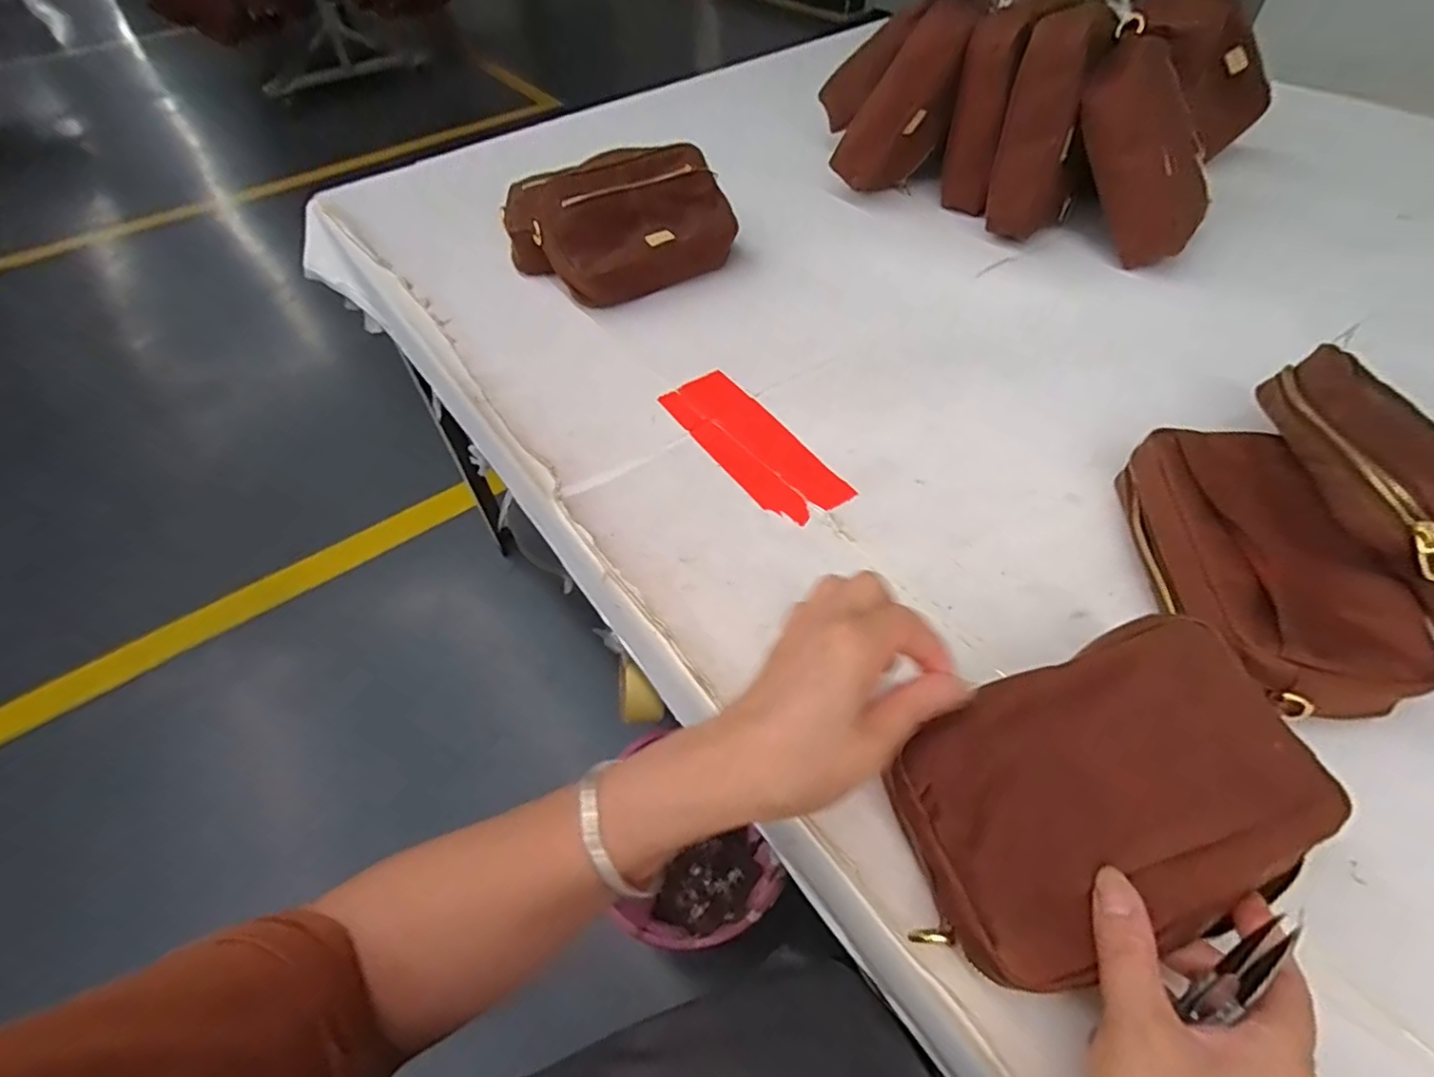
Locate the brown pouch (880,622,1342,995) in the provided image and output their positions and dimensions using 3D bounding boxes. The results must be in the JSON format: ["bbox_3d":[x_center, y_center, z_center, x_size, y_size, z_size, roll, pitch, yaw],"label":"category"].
[{"bbox_3d":[0.183,0.118,0.297,0.188,0.034,0.117,-19,53,-12],"label":"brown pouch"}]

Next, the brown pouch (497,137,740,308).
[{"bbox_3d":[-0.090,-0.328,0.654,0.213,0.083,0.108,-26,54,-17],"label":"brown pouch"}]

